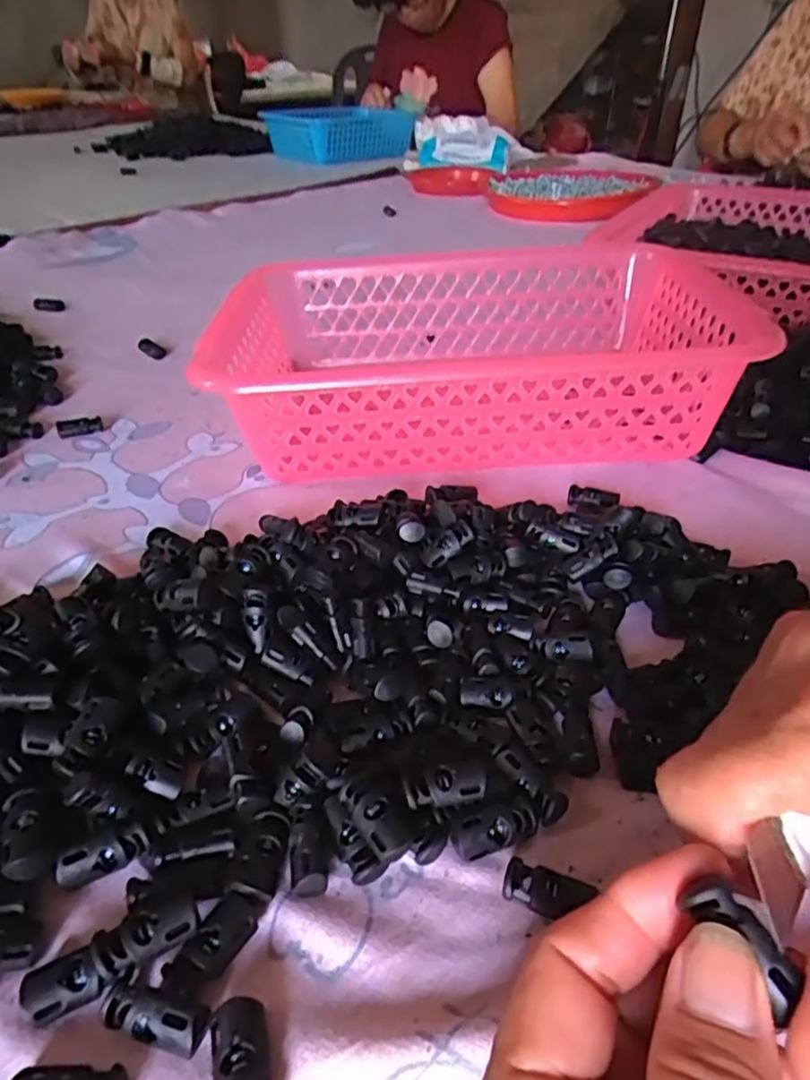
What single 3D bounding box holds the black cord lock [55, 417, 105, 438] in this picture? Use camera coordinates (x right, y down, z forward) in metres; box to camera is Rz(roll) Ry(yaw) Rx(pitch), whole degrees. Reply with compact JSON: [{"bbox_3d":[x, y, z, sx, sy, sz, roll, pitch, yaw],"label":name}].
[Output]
[{"bbox_3d":[-0.215,-0.075,0.450,0.029,0.008,0.015,-19,42,-24],"label":"black cord lock"}]

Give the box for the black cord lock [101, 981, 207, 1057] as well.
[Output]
[{"bbox_3d":[-0.066,0.126,0.180,0.028,0.011,0.012,13,39,15],"label":"black cord lock"}]

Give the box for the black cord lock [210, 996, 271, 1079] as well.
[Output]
[{"bbox_3d":[-0.041,0.133,0.171,0.014,0.008,0.028,-10,39,-14],"label":"black cord lock"}]

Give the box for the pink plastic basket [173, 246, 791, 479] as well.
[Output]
[{"bbox_3d":[0.039,-0.116,0.438,0.295,0.090,0.212,1,38,0],"label":"pink plastic basket"}]

